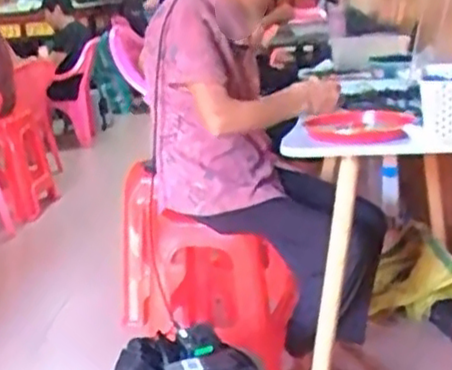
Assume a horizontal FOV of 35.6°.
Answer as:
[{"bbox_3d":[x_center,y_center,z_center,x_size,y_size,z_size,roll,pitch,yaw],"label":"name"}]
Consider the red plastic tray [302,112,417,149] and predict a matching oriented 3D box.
[{"bbox_3d":[0.278,-0.116,1.455,0.224,0.033,0.241,-1,17,7],"label":"red plastic tray"}]

